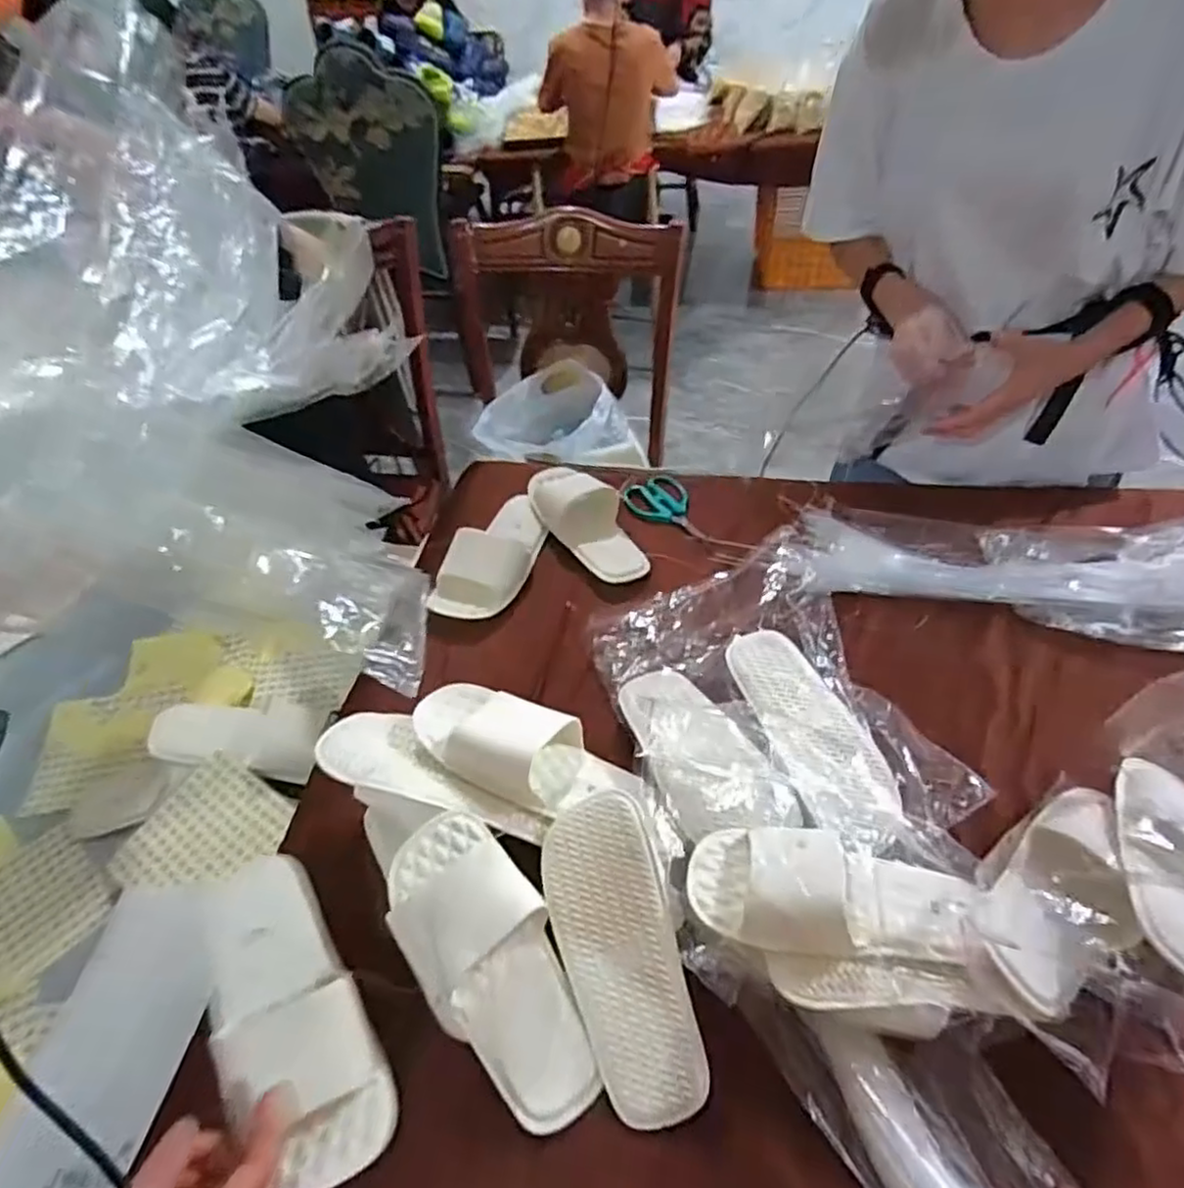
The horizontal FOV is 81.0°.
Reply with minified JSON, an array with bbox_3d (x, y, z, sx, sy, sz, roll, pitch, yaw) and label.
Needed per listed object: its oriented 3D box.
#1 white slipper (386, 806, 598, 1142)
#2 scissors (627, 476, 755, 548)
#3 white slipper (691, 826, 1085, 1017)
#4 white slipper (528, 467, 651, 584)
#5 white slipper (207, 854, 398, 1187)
[{"bbox_3d":[-0.079,0.292,0.543,0.103,0.038,0.234,-27,76,-19],"label":"white slipper"},{"bbox_3d":[0.124,-0.101,0.942,0.087,0.022,0.184,-30,51,-21],"label":"scissors"},{"bbox_3d":[0.220,0.234,0.525,0.279,0.046,0.091,7,48,12],"label":"white slipper"},{"bbox_3d":[-0.008,-0.103,0.929,0.102,0.047,0.226,-27,63,-19],"label":"white slipper"},{"bbox_3d":[-0.237,0.327,0.535,0.108,0.056,0.236,-30,51,-21],"label":"white slipper"}]

